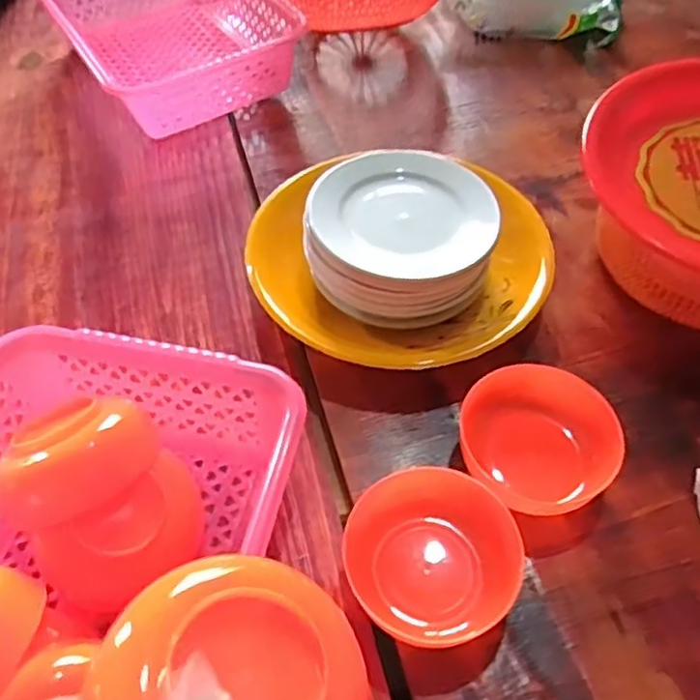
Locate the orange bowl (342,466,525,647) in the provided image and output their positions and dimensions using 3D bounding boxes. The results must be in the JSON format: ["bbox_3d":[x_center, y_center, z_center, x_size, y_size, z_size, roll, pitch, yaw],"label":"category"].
[{"bbox_3d":[0.051,0.128,0.413,0.107,0.040,0.098,-1,54,1],"label":"orange bowl"}]

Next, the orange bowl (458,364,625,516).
[{"bbox_3d":[0.124,0.063,0.453,0.105,0.046,0.096,-1,54,1],"label":"orange bowl"}]

